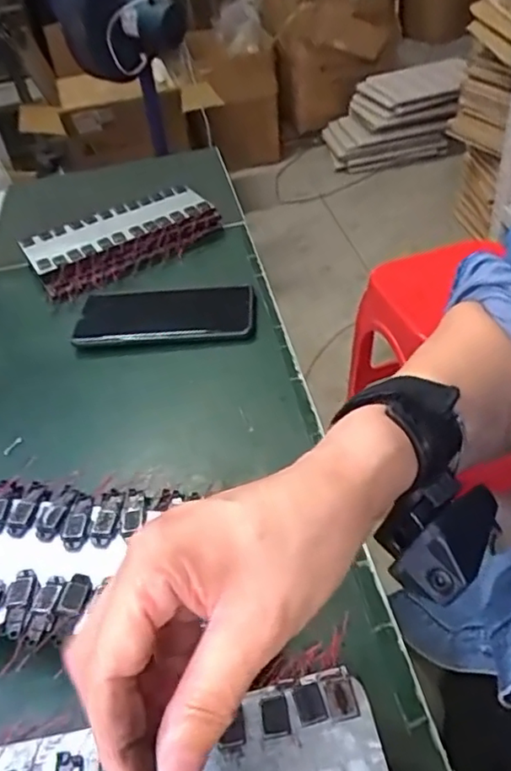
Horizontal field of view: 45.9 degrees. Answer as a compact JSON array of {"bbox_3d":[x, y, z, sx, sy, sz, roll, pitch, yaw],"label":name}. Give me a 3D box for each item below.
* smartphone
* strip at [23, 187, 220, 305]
[{"bbox_3d":[-0.081,-0.069,0.563,0.157,0.012,0.078,-1,42,2],"label":"smartphone"},{"bbox_3d":[-0.143,-0.164,0.657,0.198,0.032,0.088,-27,43,-20],"label":"strip"}]

